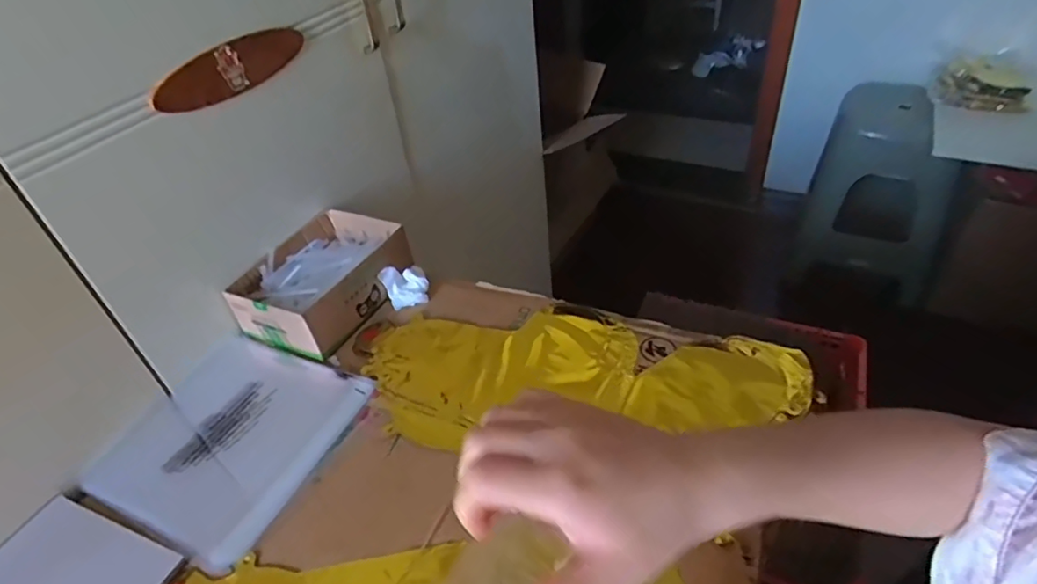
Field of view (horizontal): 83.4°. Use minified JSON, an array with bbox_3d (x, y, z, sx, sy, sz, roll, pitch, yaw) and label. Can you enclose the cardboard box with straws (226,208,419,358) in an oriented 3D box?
[{"bbox_3d":[-0.237,-0.018,0.712,0.146,0.061,0.193,16,46,23],"label":"cardboard box with straws"}]

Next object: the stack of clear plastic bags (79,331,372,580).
[{"bbox_3d":[-0.290,0.139,0.584,0.223,0.018,0.212,11,42,27],"label":"stack of clear plastic bags"}]

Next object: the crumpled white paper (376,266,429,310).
[{"bbox_3d":[-0.137,-0.011,0.703,0.052,0.035,0.050,-19,43,-15],"label":"crumpled white paper"}]

